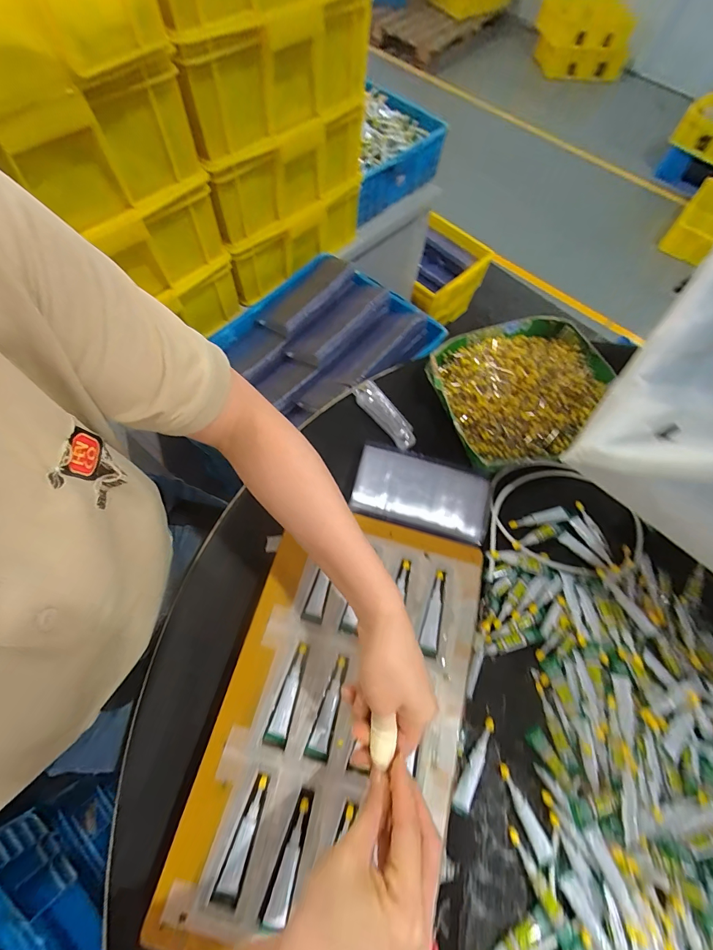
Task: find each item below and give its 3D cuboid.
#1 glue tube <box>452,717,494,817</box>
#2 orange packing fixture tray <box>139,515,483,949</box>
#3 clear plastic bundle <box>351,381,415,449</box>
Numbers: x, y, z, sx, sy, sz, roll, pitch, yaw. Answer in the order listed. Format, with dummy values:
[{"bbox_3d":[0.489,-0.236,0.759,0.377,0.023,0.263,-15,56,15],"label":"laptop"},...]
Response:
[{"bbox_3d":[0.119,0.293,0.370,0.019,0.012,0.088,26,68,7],"label":"glue tube"},{"bbox_3d":[-0.011,0.225,0.353,0.225,0.018,0.373,14,67,4],"label":"orange packing fixture tray"},{"bbox_3d":[0.039,-0.085,0.511,0.029,0.031,0.113,-37,75,-17],"label":"clear plastic bundle"}]

